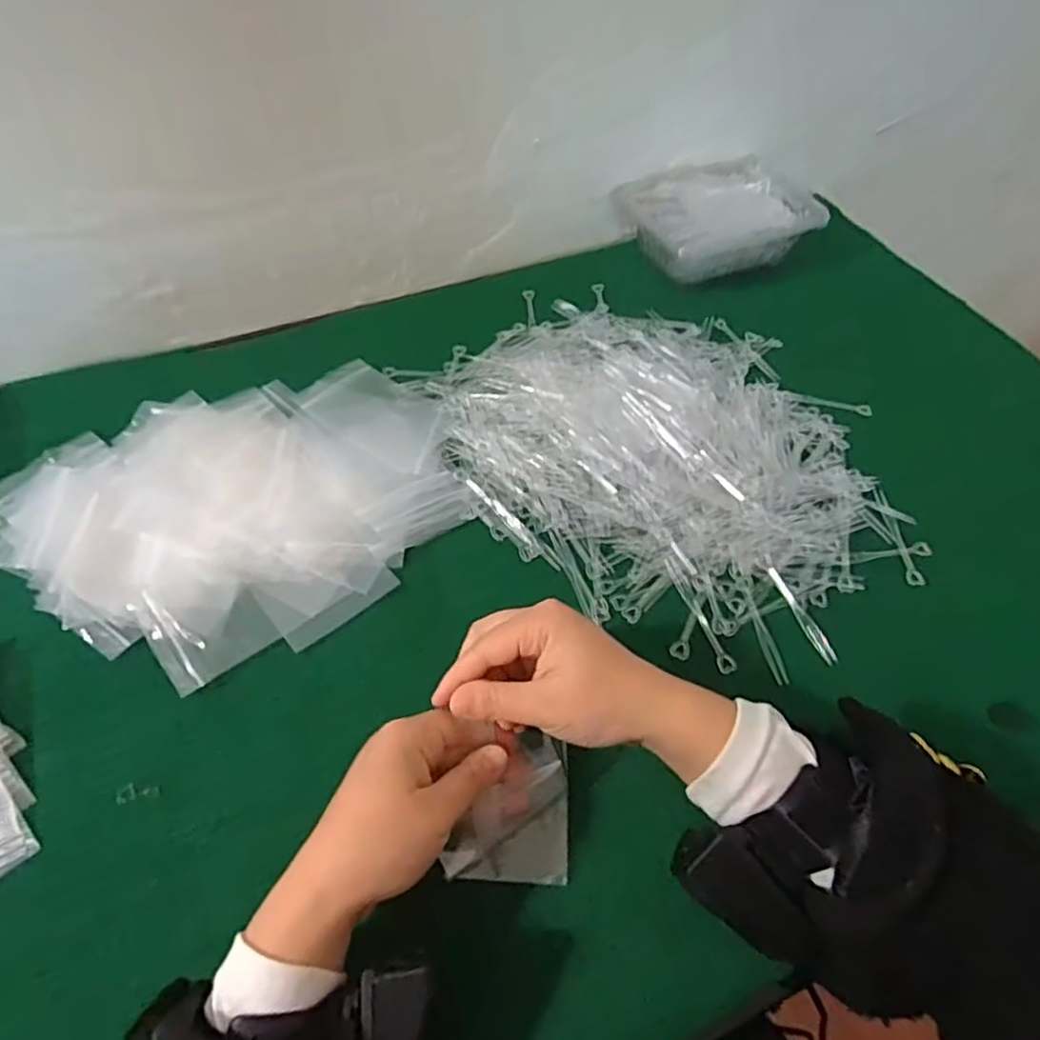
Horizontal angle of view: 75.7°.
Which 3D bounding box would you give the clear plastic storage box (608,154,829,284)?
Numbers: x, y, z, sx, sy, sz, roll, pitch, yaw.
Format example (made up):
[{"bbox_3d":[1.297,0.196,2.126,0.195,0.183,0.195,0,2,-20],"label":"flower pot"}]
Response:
[{"bbox_3d":[0.204,-0.313,0.679,0.185,0.052,0.125,-16,56,-13],"label":"clear plastic storage box"}]

